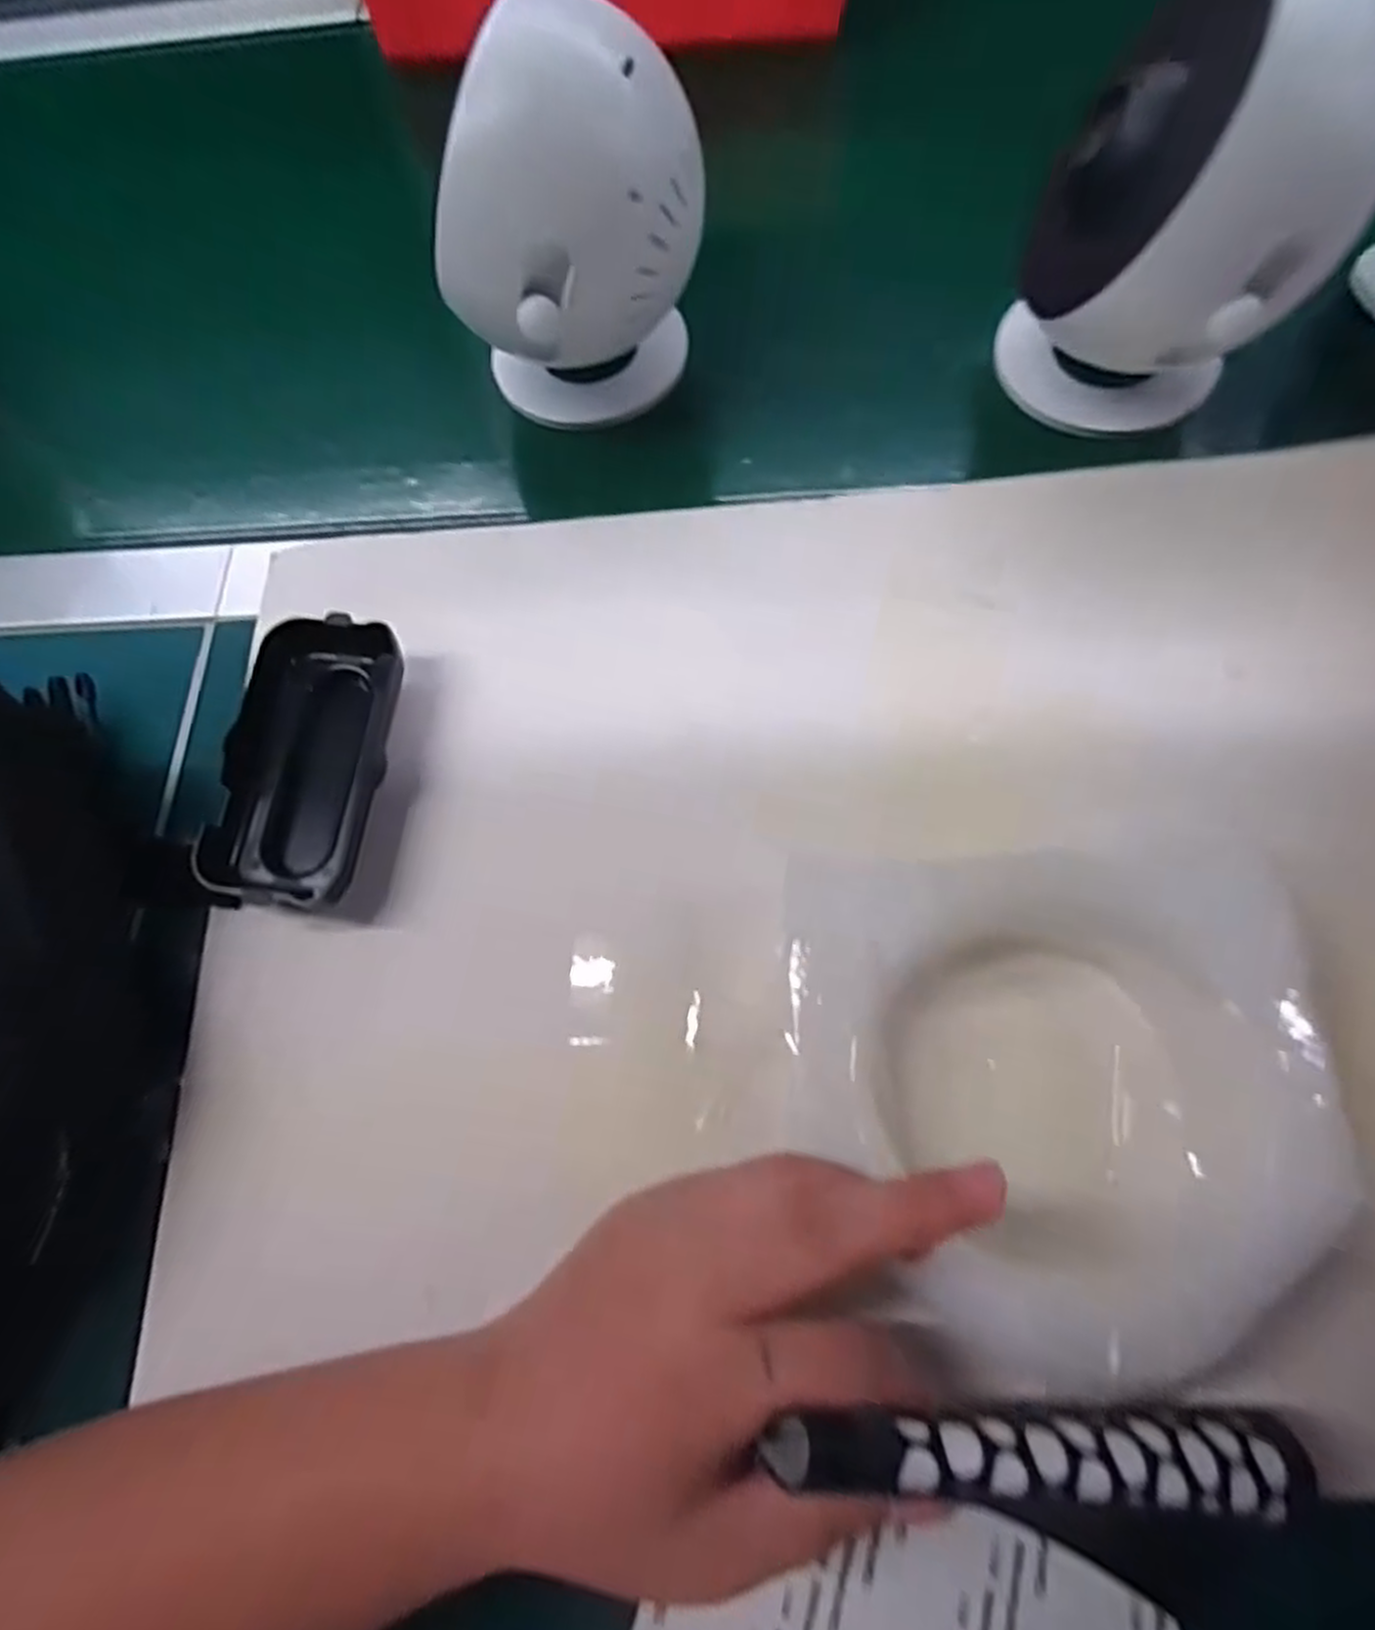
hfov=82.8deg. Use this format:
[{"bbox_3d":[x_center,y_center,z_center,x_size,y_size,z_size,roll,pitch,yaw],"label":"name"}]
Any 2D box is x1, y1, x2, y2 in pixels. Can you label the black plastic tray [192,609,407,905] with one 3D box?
[{"bbox_3d":[-0.143,-0.021,0.295,0.051,0.032,0.111,9,76,3],"label":"black plastic tray"}]

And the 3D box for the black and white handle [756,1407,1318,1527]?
[{"bbox_3d":[0.083,0.142,0.172,0.136,0.010,0.018,13,58,-15],"label":"black and white handle"}]

